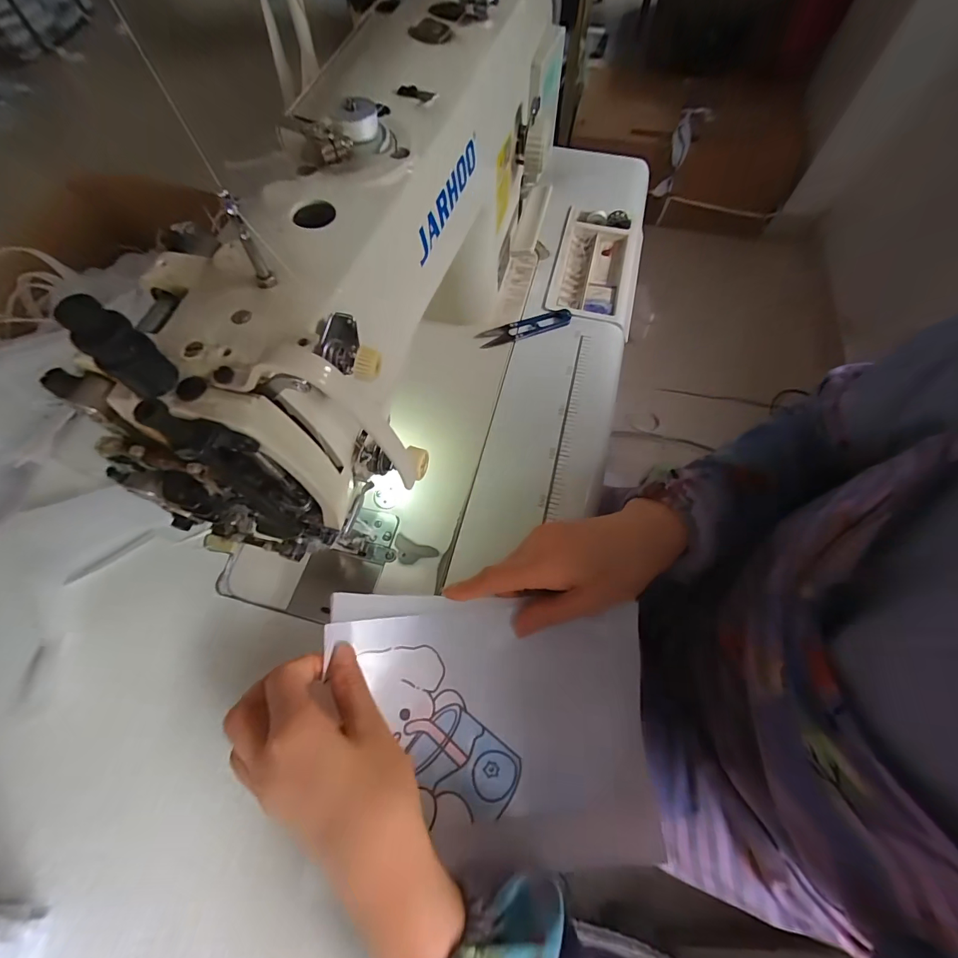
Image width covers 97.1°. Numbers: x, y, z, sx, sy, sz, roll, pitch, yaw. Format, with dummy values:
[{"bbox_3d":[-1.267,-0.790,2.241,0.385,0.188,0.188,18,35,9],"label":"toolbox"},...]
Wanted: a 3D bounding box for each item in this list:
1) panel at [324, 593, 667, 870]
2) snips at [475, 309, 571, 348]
[{"bbox_3d":[0.010,0.167,0.292,0.218,0.053,0.162,0,65,1],"label":"panel"},{"bbox_3d":[0.049,-0.165,0.461,0.103,0.008,0.023,-17,66,-7],"label":"snips"}]

